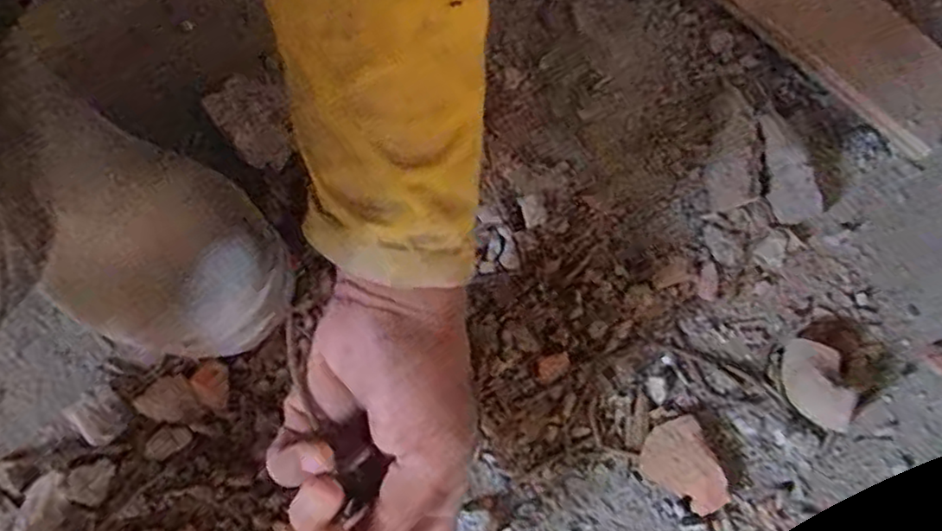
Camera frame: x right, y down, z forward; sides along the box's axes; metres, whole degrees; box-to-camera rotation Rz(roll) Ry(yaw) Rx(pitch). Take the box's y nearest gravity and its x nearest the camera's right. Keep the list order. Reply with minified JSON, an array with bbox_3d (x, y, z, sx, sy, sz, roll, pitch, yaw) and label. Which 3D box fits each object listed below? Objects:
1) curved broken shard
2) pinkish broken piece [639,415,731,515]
[{"bbox_3d":[0.189,0.065,0.385,0.028,0.032,0.049,5,71,0],"label":"curved broken shard"},{"bbox_3d":[0.115,0.111,0.377,0.036,0.004,0.050,-28,78,10],"label":"pinkish broken piece"}]

